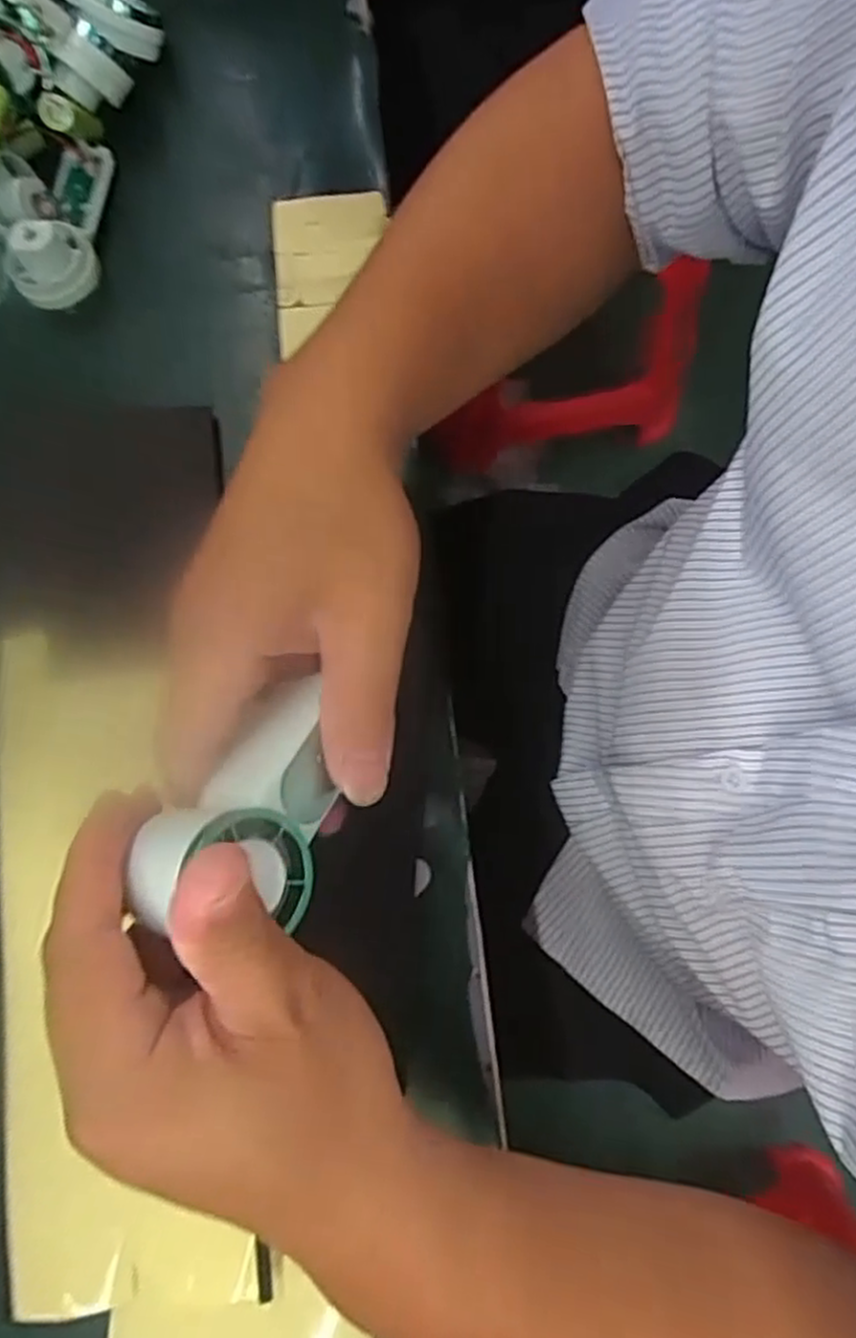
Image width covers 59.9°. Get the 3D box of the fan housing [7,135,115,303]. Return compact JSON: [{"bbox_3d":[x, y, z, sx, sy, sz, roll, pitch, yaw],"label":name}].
[{"bbox_3d":[-0.180,-0.223,0.362,0.035,0.027,0.094,-1,80,4],"label":"fan housing"}]

